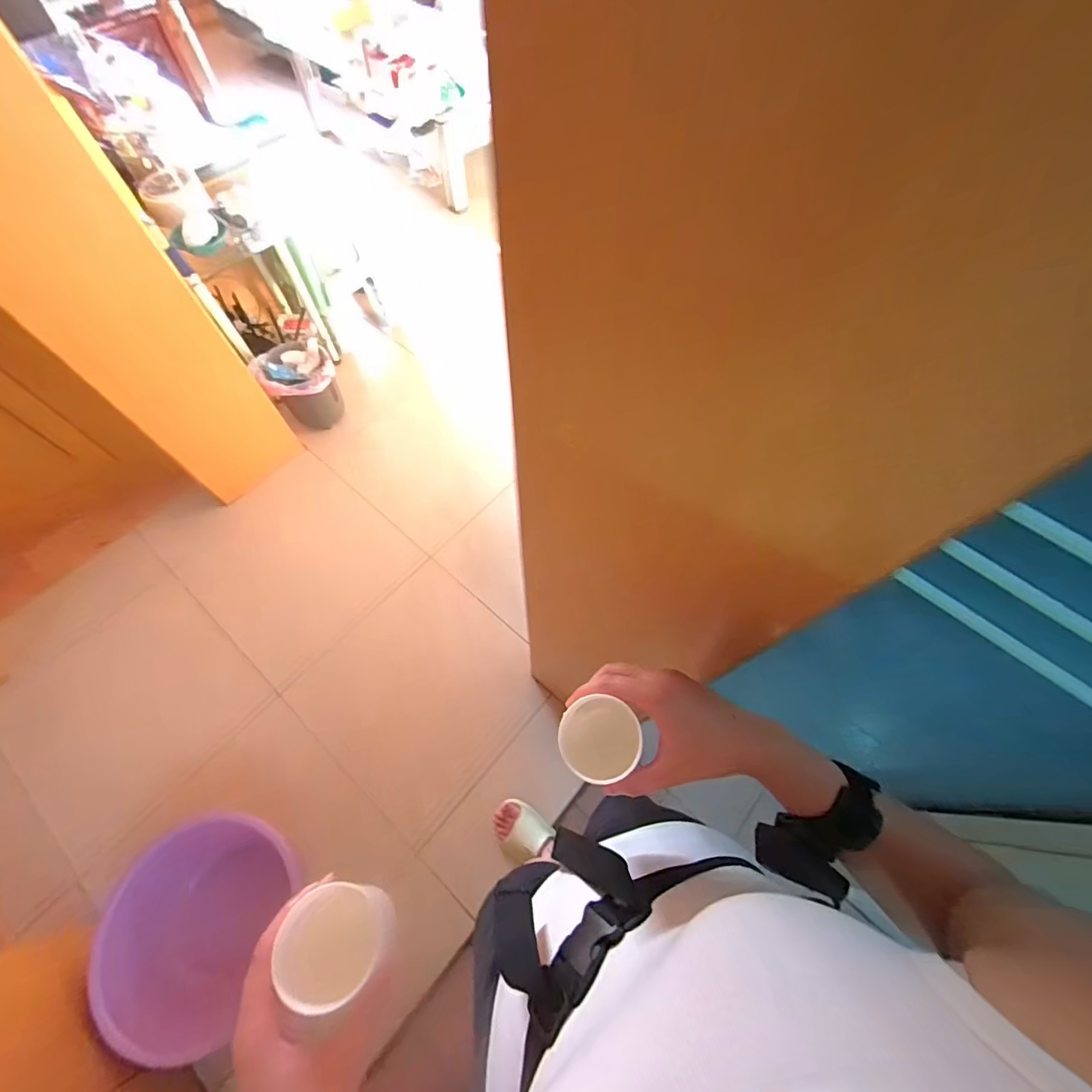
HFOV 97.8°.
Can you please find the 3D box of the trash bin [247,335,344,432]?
[{"bbox_3d":[-0.850,-0.570,1.671,0.231,0.270,0.213,-26,67,-13],"label":"trash bin"}]

